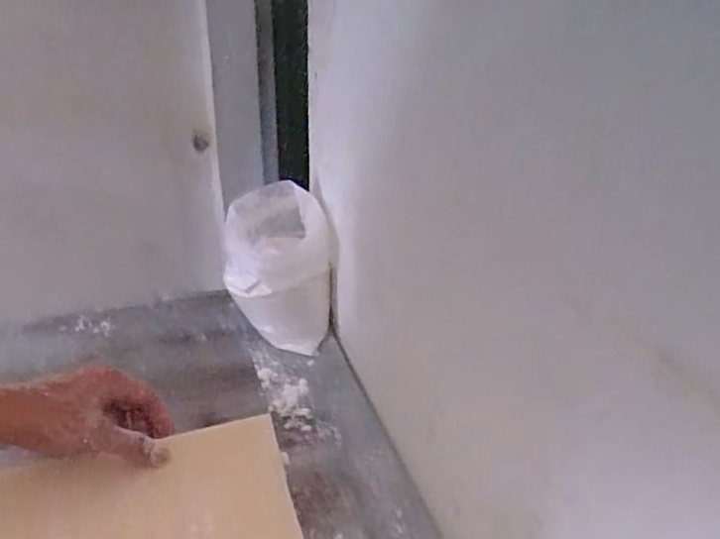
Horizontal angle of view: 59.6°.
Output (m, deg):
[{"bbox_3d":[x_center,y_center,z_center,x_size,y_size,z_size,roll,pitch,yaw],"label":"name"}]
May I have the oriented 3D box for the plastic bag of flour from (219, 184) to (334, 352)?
[{"bbox_3d":[-0.089,0.000,0.677,0.108,0.158,0.089,-3,30,-8],"label":"plastic bag of flour"}]

